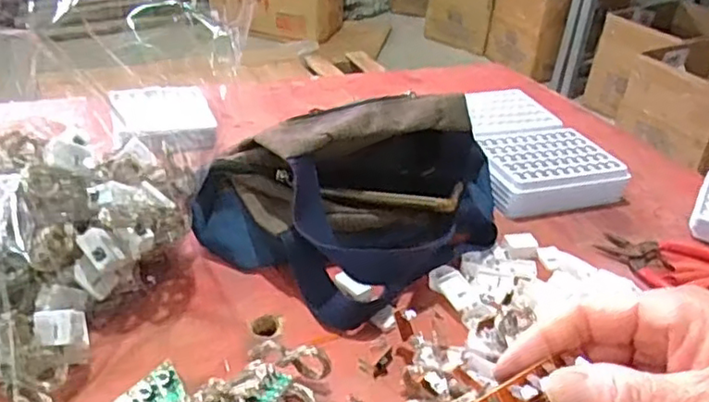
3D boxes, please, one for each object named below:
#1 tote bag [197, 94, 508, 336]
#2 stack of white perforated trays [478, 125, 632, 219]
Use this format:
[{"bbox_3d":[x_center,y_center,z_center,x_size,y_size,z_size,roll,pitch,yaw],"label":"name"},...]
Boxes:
[{"bbox_3d":[0.016,-0.018,0.494,0.155,0.092,0.224,28,40,31],"label":"tote bag"},{"bbox_3d":[0.171,-0.030,0.595,0.129,0.033,0.104,-11,37,-24],"label":"stack of white perforated trays"}]

